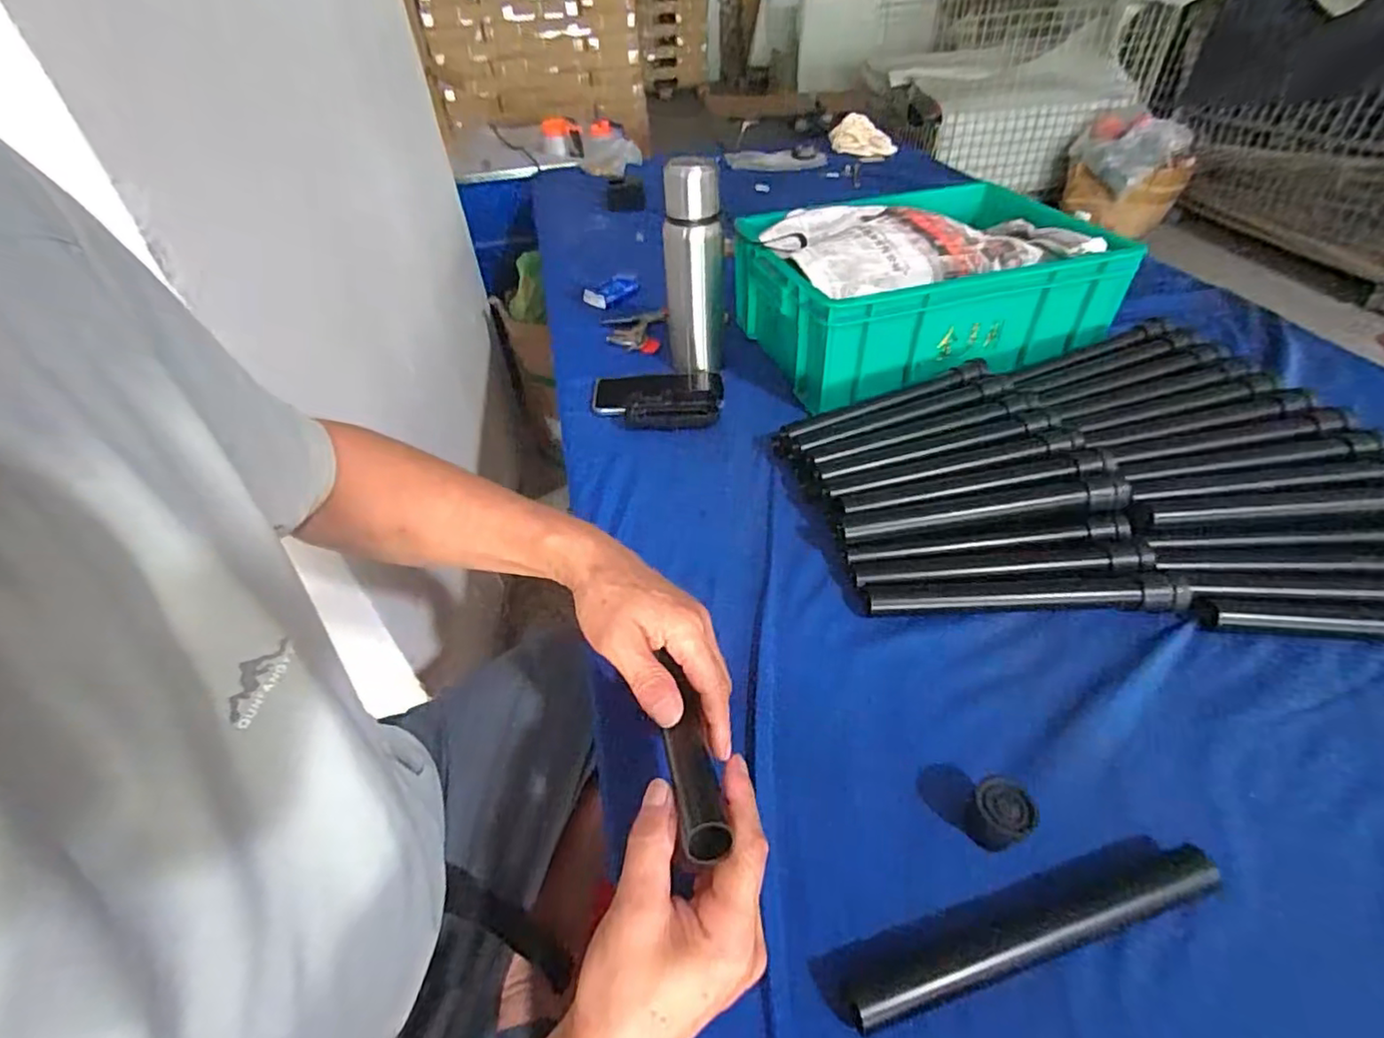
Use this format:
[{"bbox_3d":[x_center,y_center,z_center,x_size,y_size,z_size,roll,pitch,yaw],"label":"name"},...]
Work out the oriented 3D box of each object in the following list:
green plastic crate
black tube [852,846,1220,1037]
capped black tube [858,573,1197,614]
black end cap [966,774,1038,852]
[{"bbox_3d":[0.287,-0.309,0.804,0.412,0.143,0.290,-13,42,-9],"label":"green plastic crate"},{"bbox_3d":[0.189,0.230,0.336,0.221,0.026,0.023,-15,43,-11],"label":"black tube"},{"bbox_3d":[0.272,0.064,0.508,0.248,0.022,0.028,-1,42,4],"label":"capped black tube"},{"bbox_3d":[0.188,0.180,0.375,0.034,0.032,0.034,-3,42,2],"label":"black end cap"}]

